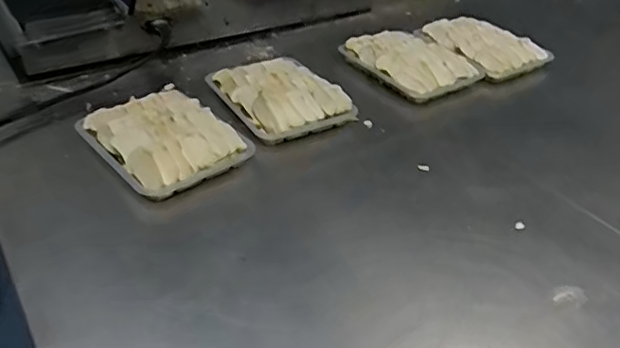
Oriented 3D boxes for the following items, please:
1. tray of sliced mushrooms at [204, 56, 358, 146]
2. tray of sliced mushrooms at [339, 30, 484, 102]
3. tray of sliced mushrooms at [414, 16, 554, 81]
[{"bbox_3d":[-0.039,-0.102,0.718,0.135,0.037,0.177,-19,40,-26],"label":"tray of sliced mushrooms"},{"bbox_3d":[0.146,-0.159,0.809,0.129,0.038,0.173,-18,40,-25],"label":"tray of sliced mushrooms"},{"bbox_3d":[0.265,-0.198,0.866,0.140,0.041,0.173,-24,43,-31],"label":"tray of sliced mushrooms"}]

